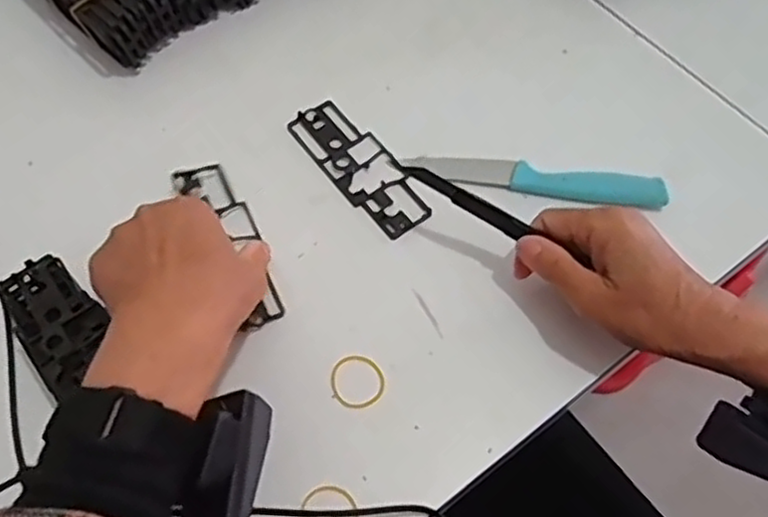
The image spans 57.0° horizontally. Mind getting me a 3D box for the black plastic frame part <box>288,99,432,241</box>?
[{"bbox_3d":[-0.017,-0.064,0.487,0.045,0.004,0.120,-34,66,-16],"label":"black plastic frame part"}]

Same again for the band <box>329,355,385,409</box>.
[{"bbox_3d":[-0.016,0.071,0.410,0.031,0.004,0.032,-1,61,1],"label":"band"}]

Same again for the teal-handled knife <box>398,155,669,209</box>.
[{"bbox_3d":[0.100,-0.054,0.474,0.170,0.009,0.024,10,62,7],"label":"teal-handled knife"}]

